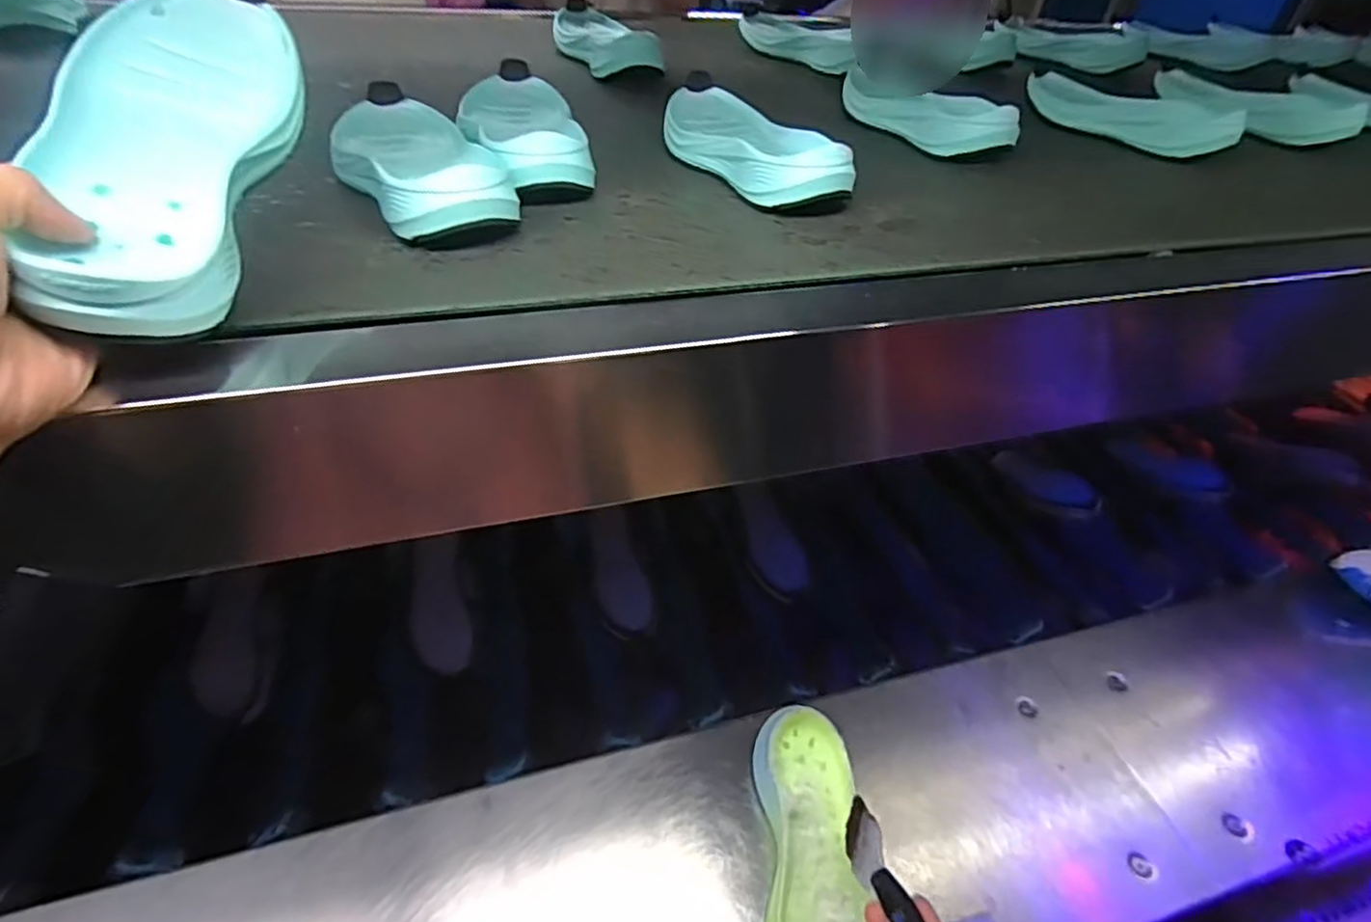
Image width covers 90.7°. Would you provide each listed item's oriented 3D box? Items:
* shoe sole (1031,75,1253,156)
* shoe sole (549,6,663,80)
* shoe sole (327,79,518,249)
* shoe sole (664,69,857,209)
[{"bbox_3d":[0.397,-0.317,0.619,0.069,0.030,0.188,-28,50,-32],"label":"shoe sole"},{"bbox_3d":[-0.086,-0.428,0.689,0.073,0.035,0.174,-13,44,-19],"label":"shoe sole"},{"bbox_3d":[-0.167,-0.183,0.416,0.078,0.037,0.189,-19,46,-25],"label":"shoe sole"},{"bbox_3d":[0.039,-0.229,0.480,0.077,0.036,0.191,-12,44,-18],"label":"shoe sole"}]

